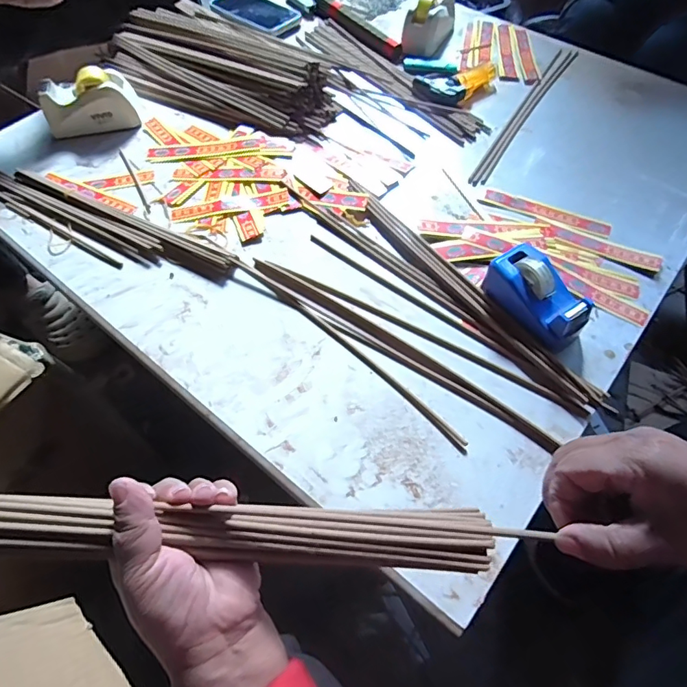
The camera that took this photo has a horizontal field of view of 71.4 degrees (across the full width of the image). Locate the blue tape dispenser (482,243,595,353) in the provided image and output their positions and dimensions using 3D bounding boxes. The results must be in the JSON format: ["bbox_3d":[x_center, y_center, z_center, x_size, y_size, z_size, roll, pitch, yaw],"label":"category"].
[{"bbox_3d":[0.188,-0.044,0.466,0.053,0.054,0.101,-30,64,-16],"label":"blue tape dispenser"}]

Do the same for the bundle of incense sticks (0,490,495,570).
[{"bbox_3d":[-0.089,0.107,0.276,0.352,0.024,0.036,4,59,-7],"label":"bundle of incense sticks"}]

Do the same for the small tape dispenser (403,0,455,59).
[{"bbox_3d":[0.131,-0.496,0.739,0.056,0.059,0.121,21,62,12],"label":"small tape dispenser"}]

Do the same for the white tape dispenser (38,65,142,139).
[{"bbox_3d":[-0.334,-0.321,0.633,0.116,0.059,0.053,-11,60,-6],"label":"white tape dispenser"}]

